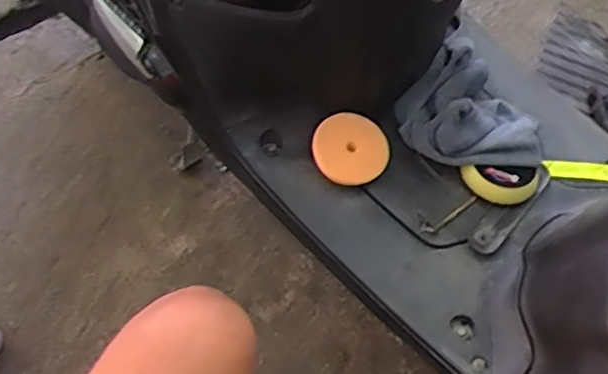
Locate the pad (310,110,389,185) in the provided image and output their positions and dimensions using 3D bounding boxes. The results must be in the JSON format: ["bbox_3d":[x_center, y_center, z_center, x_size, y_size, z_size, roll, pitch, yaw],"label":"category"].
[{"bbox_3d":[0.055,-0.044,0.753,0.080,0.017,0.088,-38,92,7],"label":"pad"}]

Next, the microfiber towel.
[{"bbox_3d":[0.217,-0.092,0.792,0.173,0.085,0.169,37,64,18],"label":"microfiber towel"}]

